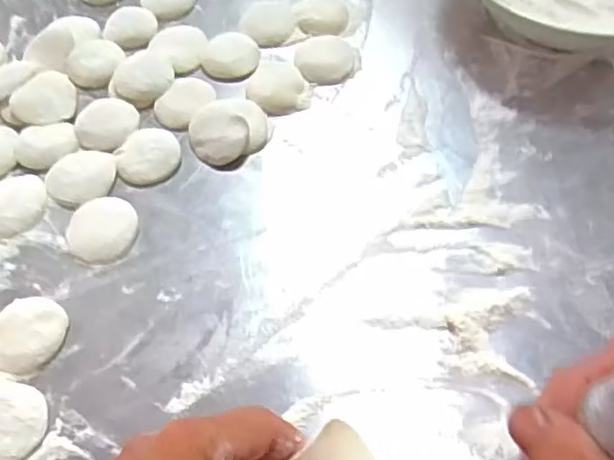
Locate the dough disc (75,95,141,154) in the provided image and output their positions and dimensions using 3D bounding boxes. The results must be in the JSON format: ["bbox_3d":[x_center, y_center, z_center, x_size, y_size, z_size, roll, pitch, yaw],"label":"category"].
[{"bbox_3d":[-0.129,-0.068,0.410,0.039,0.005,0.040,-1,57,2],"label":"dough disc"}]

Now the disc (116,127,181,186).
[{"bbox_3d":[-0.098,-0.046,0.394,0.036,0.005,0.039,-1,57,2],"label":"disc"}]

